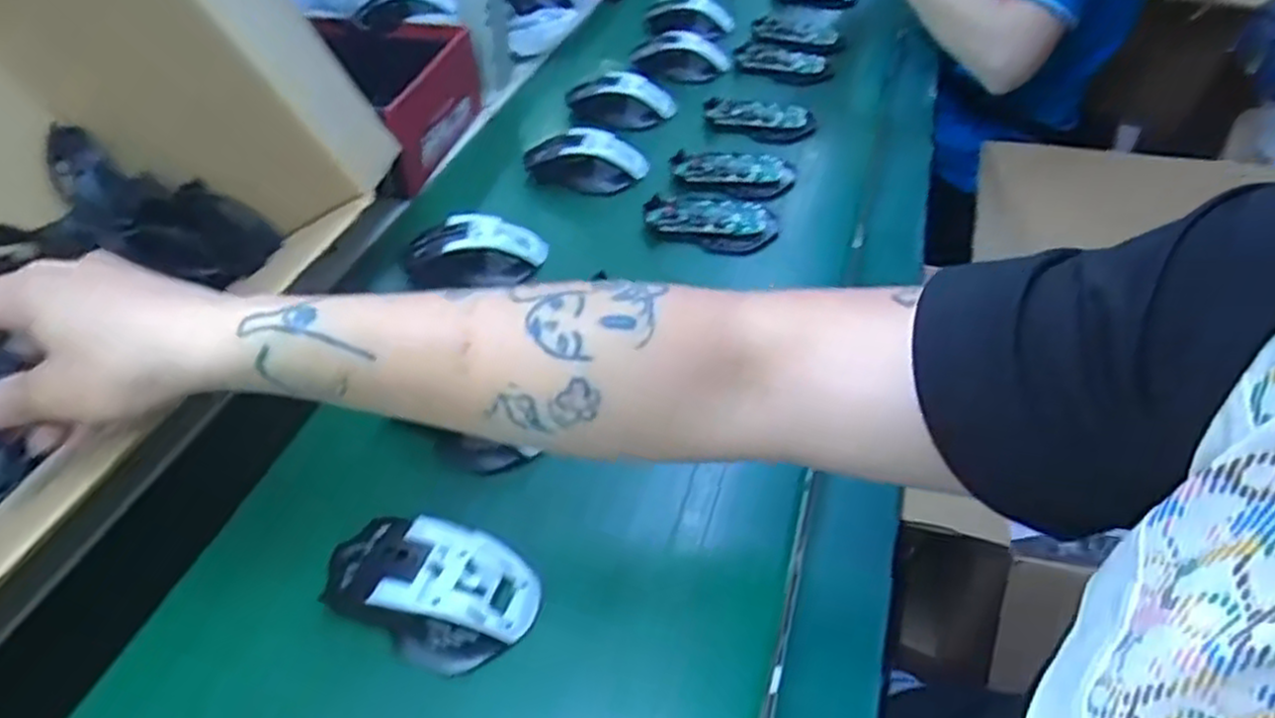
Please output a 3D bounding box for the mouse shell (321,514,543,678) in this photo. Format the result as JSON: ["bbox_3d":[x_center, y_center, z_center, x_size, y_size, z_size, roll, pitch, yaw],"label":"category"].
[{"bbox_3d":[-0.112,0.119,0.401,0.110,0.034,0.068,18,50,14],"label":"mouse shell"}]

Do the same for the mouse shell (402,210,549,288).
[{"bbox_3d":[-0.135,-0.089,0.612,0.113,0.037,0.064,3,48,1],"label":"mouse shell"}]

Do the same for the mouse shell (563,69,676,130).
[{"bbox_3d":[-0.019,-0.278,0.799,0.118,0.032,0.060,3,48,1],"label":"mouse shell"}]

